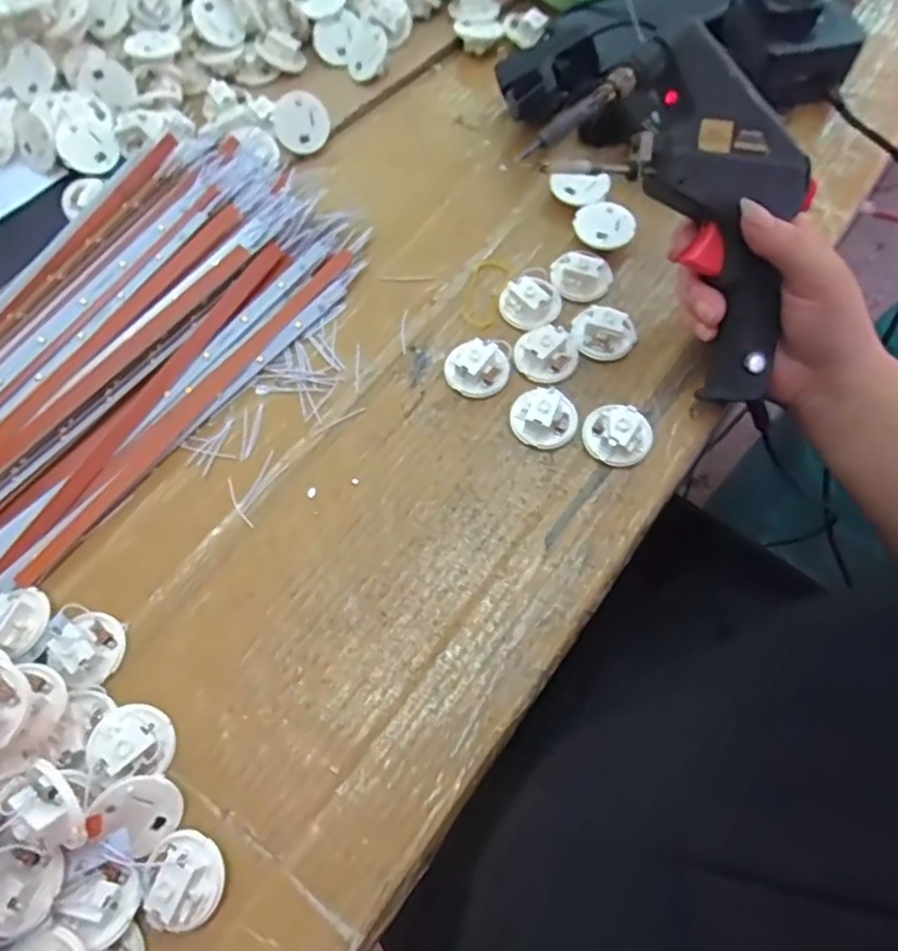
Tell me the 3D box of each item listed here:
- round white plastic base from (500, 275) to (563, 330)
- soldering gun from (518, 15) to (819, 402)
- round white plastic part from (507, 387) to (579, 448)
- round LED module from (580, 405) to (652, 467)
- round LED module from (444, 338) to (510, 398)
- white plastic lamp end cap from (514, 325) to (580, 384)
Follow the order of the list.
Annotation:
[{"bbox_3d":[0.052,-0.109,0.415,0.037,0.016,0.032,19,68,9],"label":"round white plastic base"},{"bbox_3d":[0.133,-0.125,0.343,0.114,0.035,0.178,-35,111,-15],"label":"soldering gun"},{"bbox_3d":[0.055,-0.034,0.384,0.039,0.018,0.033,12,67,6],"label":"round white plastic part"},{"bbox_3d":[0.097,-0.024,0.379,0.038,0.018,0.035,28,70,13],"label":"round LED module"},{"bbox_3d":[0.017,-0.065,0.398,0.038,0.018,0.033,10,67,5],"label":"round LED module"},{"bbox_3d":[0.059,-0.075,0.400,0.038,0.017,0.034,15,67,8],"label":"white plastic lamp end cap"}]

